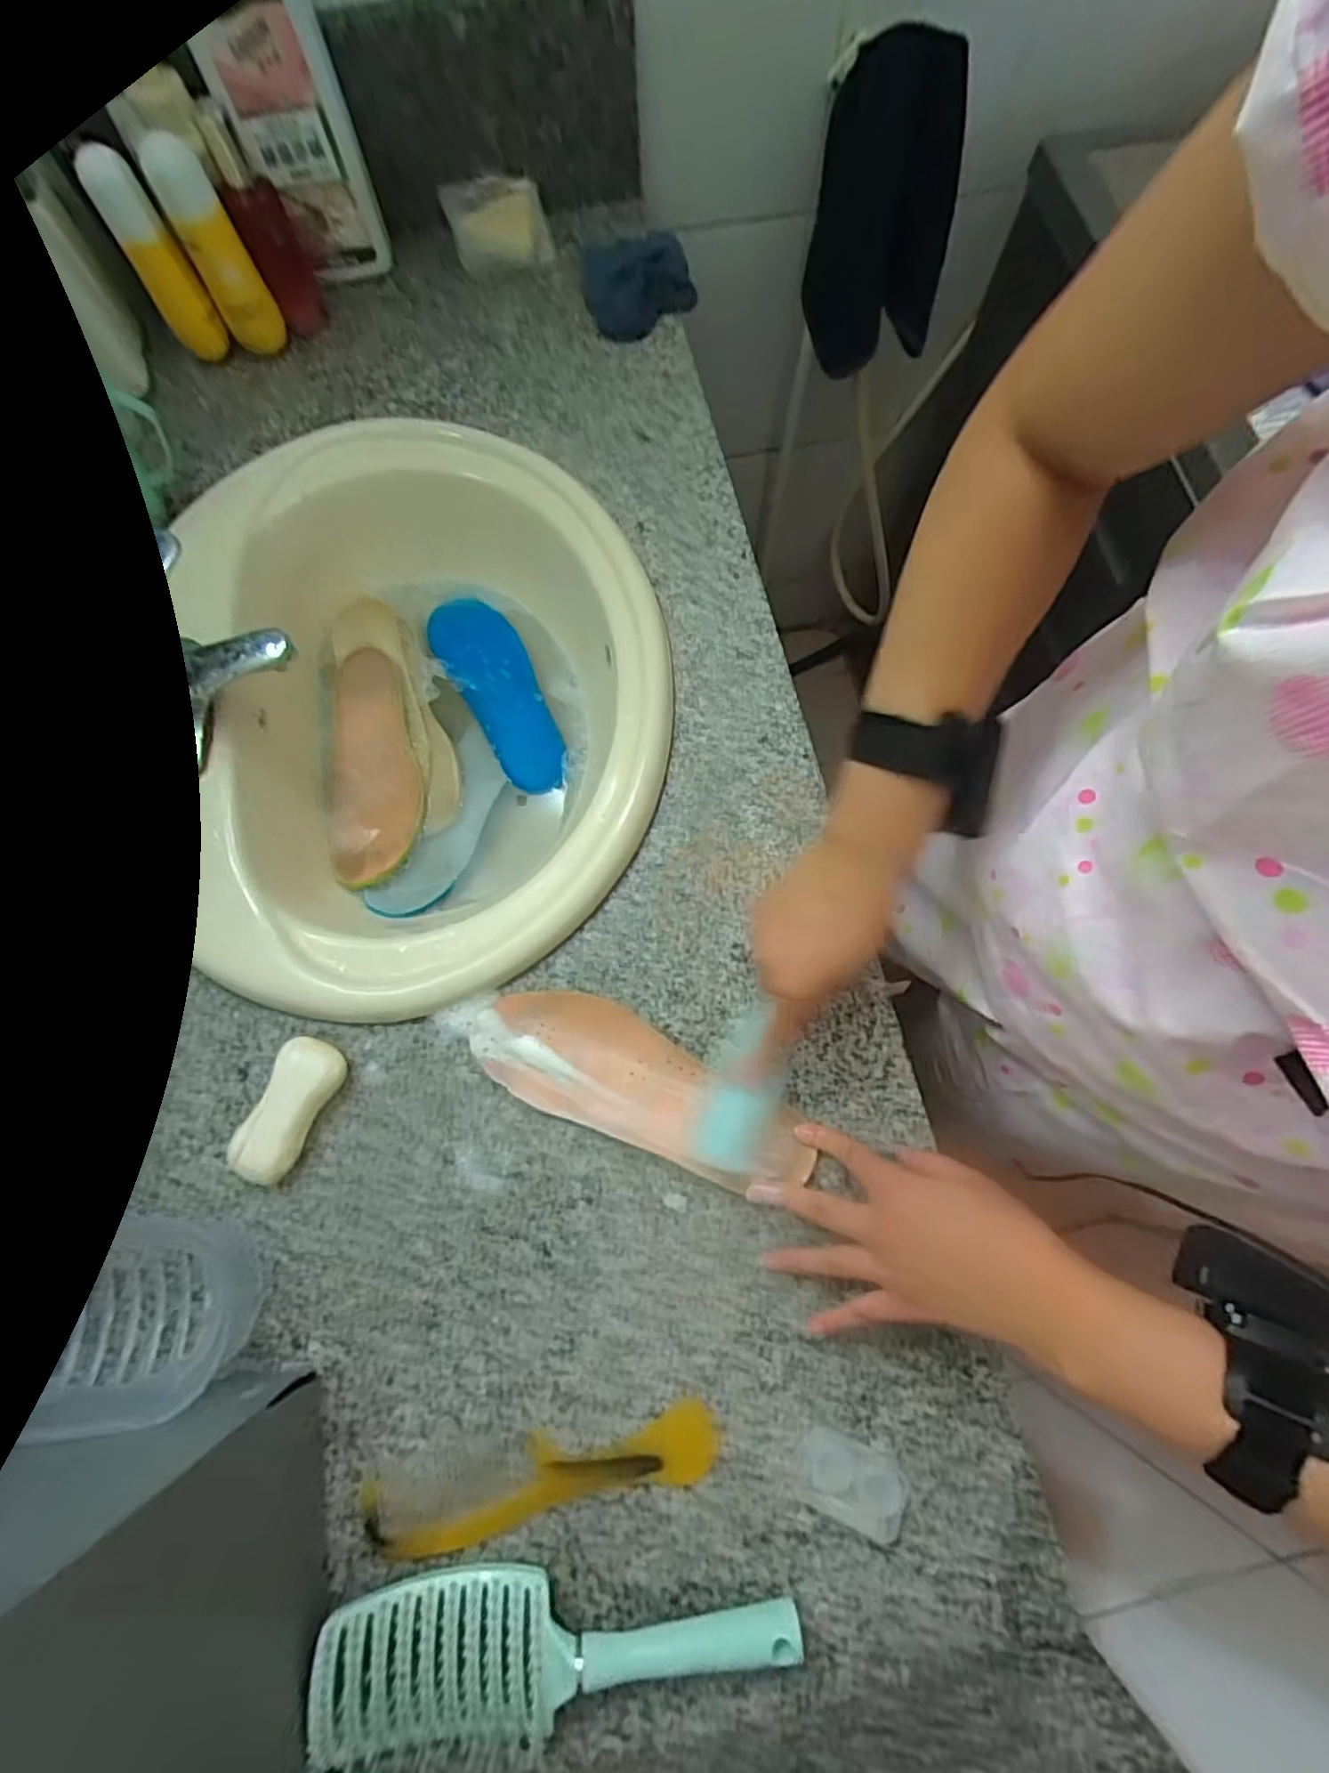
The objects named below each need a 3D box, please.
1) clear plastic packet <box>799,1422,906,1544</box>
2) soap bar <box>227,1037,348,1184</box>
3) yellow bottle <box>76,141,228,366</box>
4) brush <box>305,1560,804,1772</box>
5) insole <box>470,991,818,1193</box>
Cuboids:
[{"bbox_3d":[0.110,0.346,0.400,0.059,0.011,0.038,18,75,5],"label":"clear plastic packet"},{"bbox_3d":[-0.249,0.148,0.459,0.040,0.027,0.090,22,75,6],"label":"soap bar"},{"bbox_3d":[-0.441,-0.544,0.606,0.044,0.145,0.051,-31,76,-8],"label":"yellow bottle"},{"bbox_3d":[-0.059,0.424,0.371,0.255,0.035,0.078,0,74,0],"label":"brush"},{"bbox_3d":[-0.016,0.134,0.458,0.230,0.010,0.079,23,75,9],"label":"insole"}]

